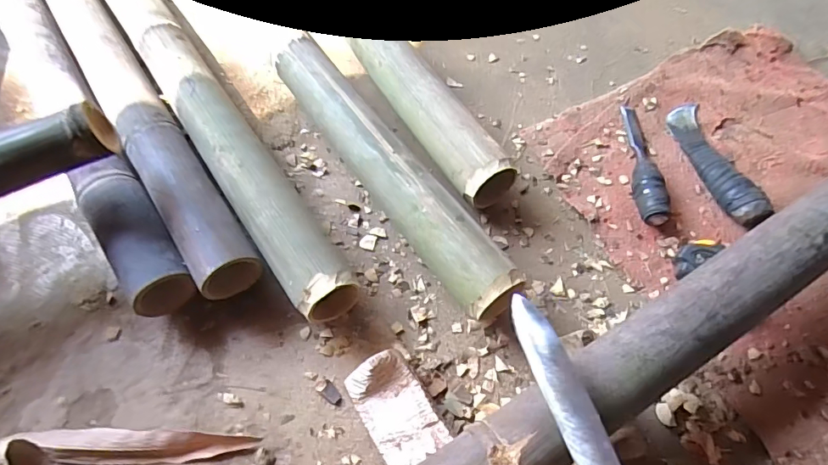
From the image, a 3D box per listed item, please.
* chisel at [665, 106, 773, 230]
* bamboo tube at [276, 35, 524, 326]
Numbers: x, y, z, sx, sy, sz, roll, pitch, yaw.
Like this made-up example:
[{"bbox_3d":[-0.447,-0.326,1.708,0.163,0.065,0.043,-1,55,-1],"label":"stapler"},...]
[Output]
[{"bbox_3d":[0.395,-0.097,0.626,0.059,0.037,0.208,-11,62,-4],"label":"chisel"},{"bbox_3d":[-0.031,-0.075,0.608,0.073,0.089,0.448,-32,65,-14],"label":"bamboo tube"}]

